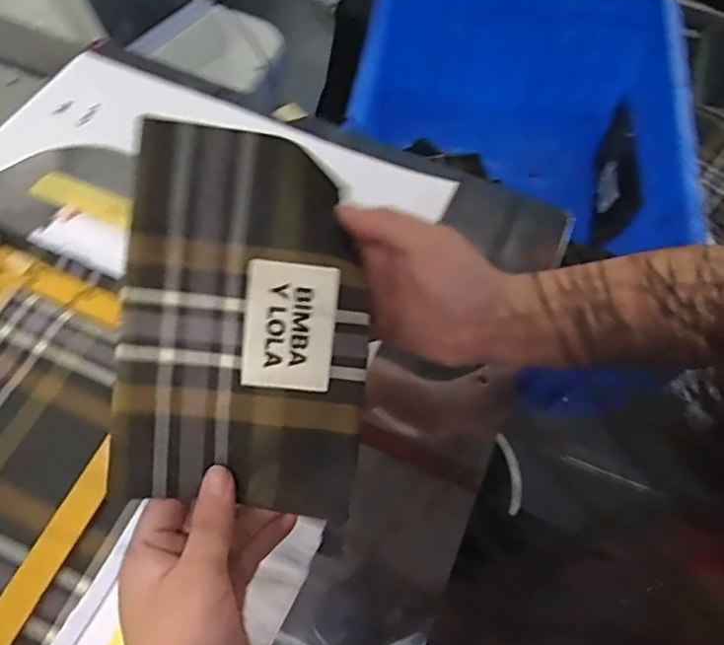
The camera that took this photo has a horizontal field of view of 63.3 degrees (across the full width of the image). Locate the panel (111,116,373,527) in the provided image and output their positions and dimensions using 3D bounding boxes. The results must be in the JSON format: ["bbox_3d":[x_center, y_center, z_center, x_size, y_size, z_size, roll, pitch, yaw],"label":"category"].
[{"bbox_3d":[-0.055,0.000,0.289,0.115,0.021,0.176,7,93,-3],"label":"panel"}]

